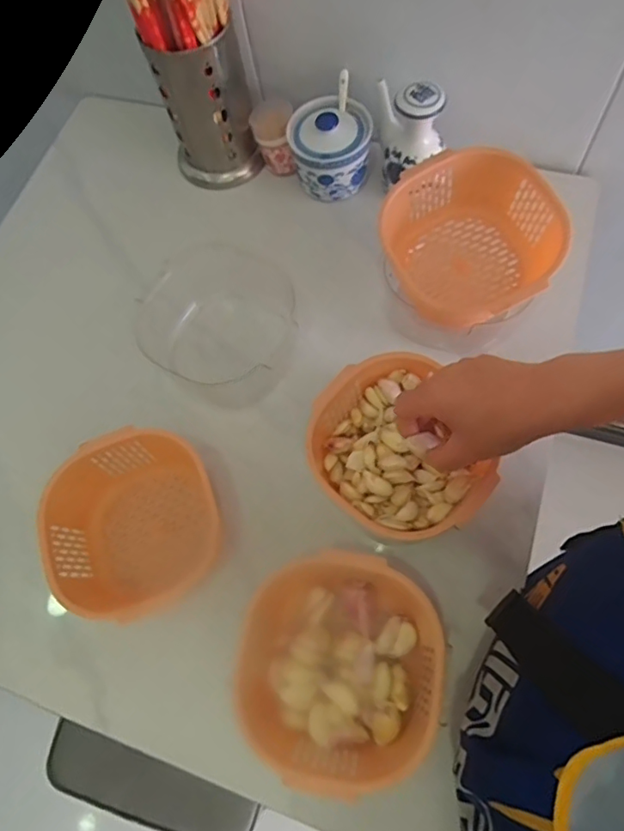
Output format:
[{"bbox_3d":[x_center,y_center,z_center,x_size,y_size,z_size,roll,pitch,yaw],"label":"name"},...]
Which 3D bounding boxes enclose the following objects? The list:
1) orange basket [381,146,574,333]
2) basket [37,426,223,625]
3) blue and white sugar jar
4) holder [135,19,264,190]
[{"bbox_3d":[0.152,-0.169,0.508,0.127,0.101,0.134,-1,69,2],"label":"orange basket"},{"bbox_3d":[-0.163,0.101,0.488,0.144,0.076,0.148,-1,69,2],"label":"basket"},{"bbox_3d":[0.021,-0.320,0.615,0.094,0.073,0.106,-1,69,1],"label":"blue and white sugar jar"},{"bbox_3d":[-0.118,-0.365,0.612,0.108,0.172,0.091,-10,69,-2],"label":"holder"}]

